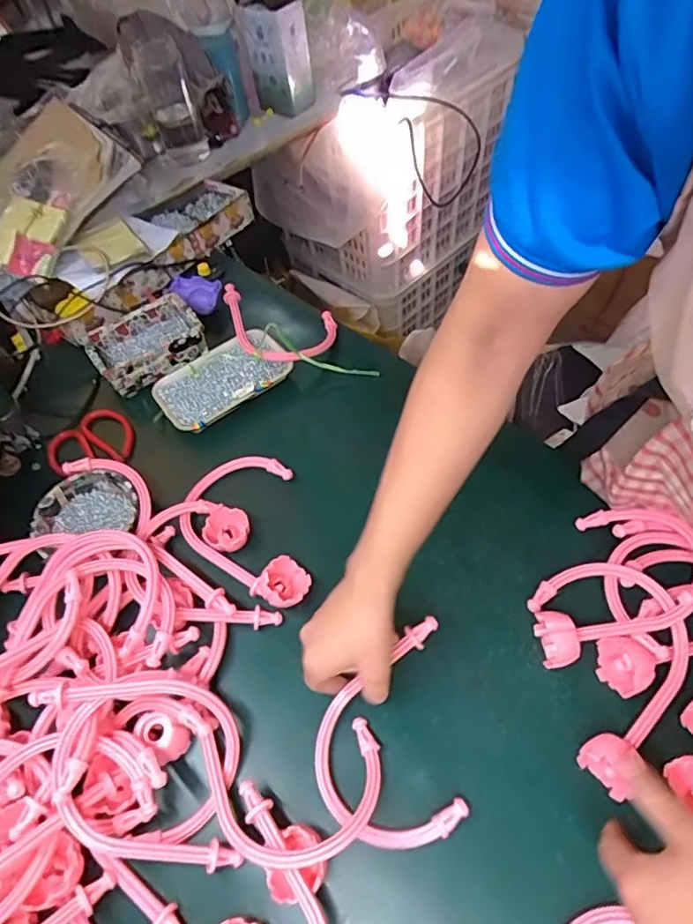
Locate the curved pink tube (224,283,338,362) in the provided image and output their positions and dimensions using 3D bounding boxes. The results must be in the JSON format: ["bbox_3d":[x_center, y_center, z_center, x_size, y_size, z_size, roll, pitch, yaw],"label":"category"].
[{"bbox_3d":[-0.109,-0.187,0.784,0.179,0.026,0.124,17,54,10],"label":"curved pink tube"}]

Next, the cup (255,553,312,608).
[{"bbox_3d":[-0.063,0.123,0.571,0.044,0.028,0.049,35,65,24],"label":"cup"}]

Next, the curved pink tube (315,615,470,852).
[{"bbox_3d":[0.031,0.233,0.482,0.121,0.042,0.170,-7,56,0],"label":"curved pink tube"}]

